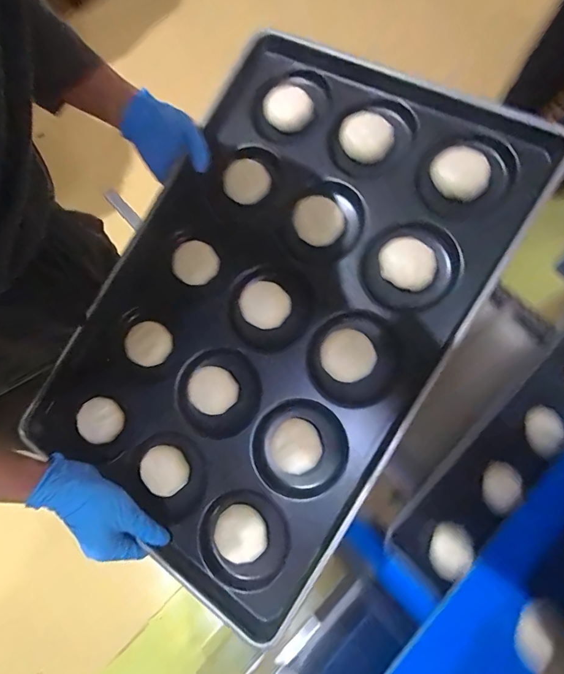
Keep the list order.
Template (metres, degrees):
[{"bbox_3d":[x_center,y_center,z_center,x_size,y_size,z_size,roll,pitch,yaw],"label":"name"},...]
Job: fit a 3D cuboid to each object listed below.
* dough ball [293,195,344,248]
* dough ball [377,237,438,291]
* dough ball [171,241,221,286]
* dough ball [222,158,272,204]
[{"bbox_3d":[0.043,-0.135,0.479,0.055,0.030,0.051,0,71,-1],"label":"dough ball"},{"bbox_3d":[0.138,-0.081,0.448,0.061,0.017,0.051,38,99,14],"label":"dough ball"},{"bbox_3d":[-0.109,-0.093,0.520,0.059,0.021,0.053,30,94,9],"label":"dough ball"},{"bbox_3d":[-0.043,-0.198,0.525,0.059,0.022,0.059,2,98,15],"label":"dough ball"}]

